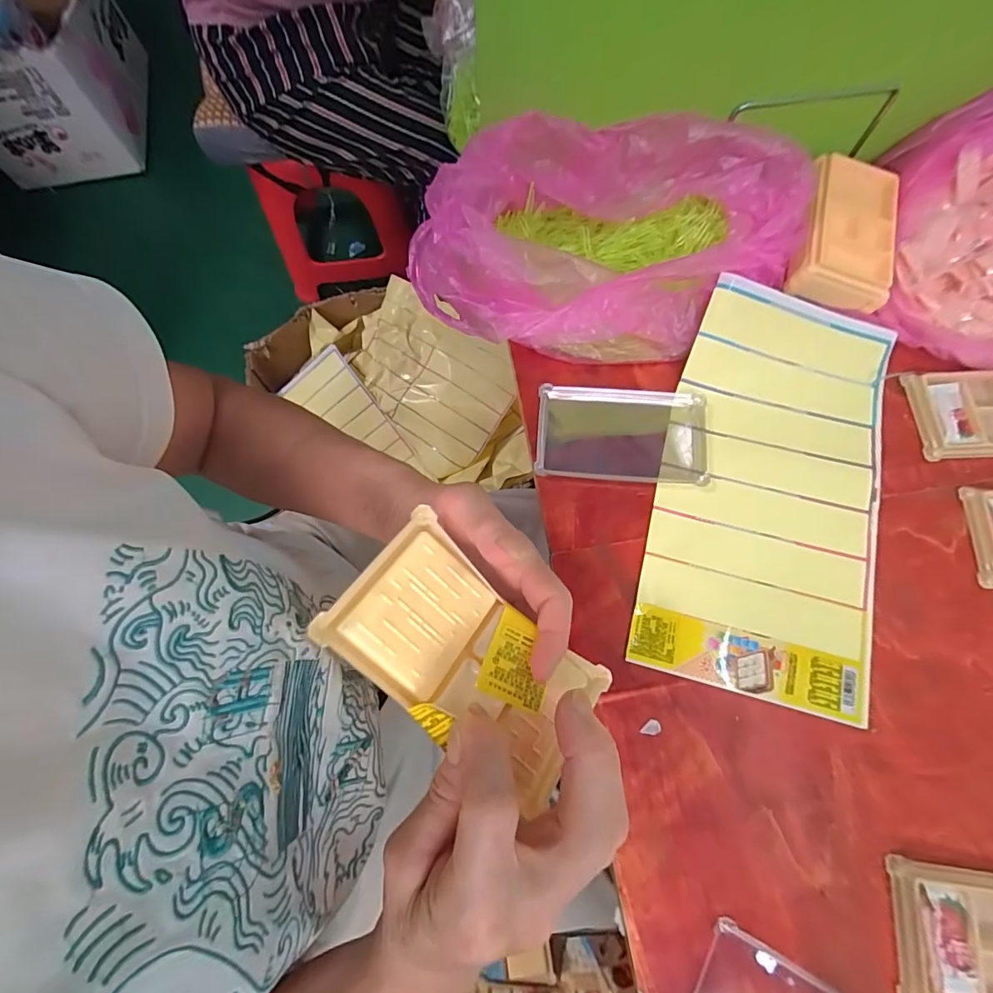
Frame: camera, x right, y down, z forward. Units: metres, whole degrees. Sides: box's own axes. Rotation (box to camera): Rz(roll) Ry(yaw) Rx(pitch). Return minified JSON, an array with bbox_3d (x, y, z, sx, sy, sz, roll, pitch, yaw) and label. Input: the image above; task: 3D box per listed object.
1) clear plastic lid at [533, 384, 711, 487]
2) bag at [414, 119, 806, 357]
[{"bbox_3d":[0.108,-0.052,0.408,0.142,0.014,0.080,3,74,3],"label":"clear plastic lid"},{"bbox_3d":[0.096,-0.219,0.410,0.341,0.088,0.178,-8,74,-1],"label":"bag"}]

